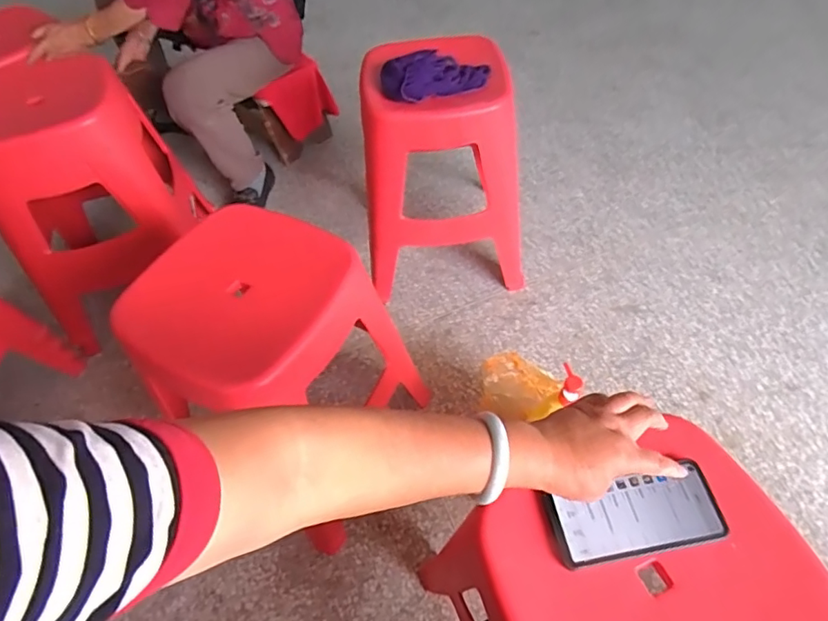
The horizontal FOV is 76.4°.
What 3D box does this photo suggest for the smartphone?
[{"bbox_3d":[0.214,0.199,0.508,0.161,0.012,0.066,-12,54,-3],"label":"smartphone"}]

